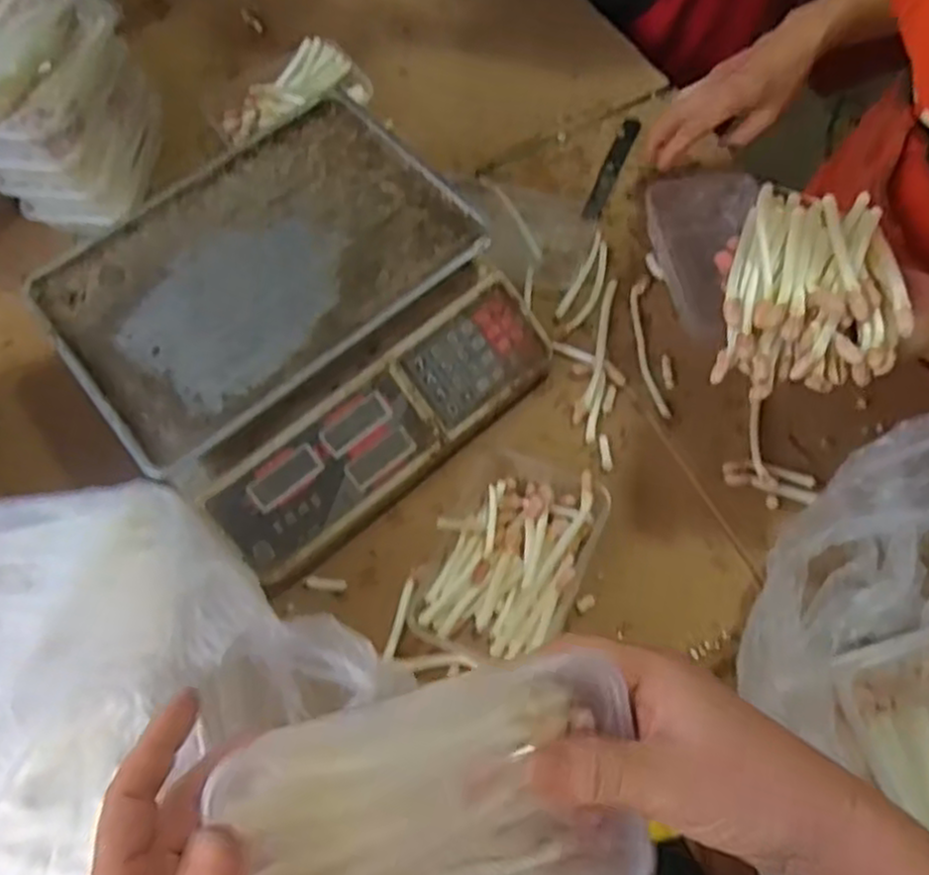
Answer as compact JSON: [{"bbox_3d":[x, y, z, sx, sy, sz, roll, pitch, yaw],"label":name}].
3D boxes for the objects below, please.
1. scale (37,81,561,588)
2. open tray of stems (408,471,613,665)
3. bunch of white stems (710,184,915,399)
[{"bbox_3d":[-0.142,-0.093,0.656,0.330,0.106,0.310,-39,69,-13],"label":"scale"},{"bbox_3d":[0.037,0.099,0.609,0.116,0.036,0.166,21,69,12],"label":"open tray of stems"},{"bbox_3d":[0.236,-0.098,0.519,0.106,0.053,0.137,8,82,13],"label":"bunch of white stems"}]

